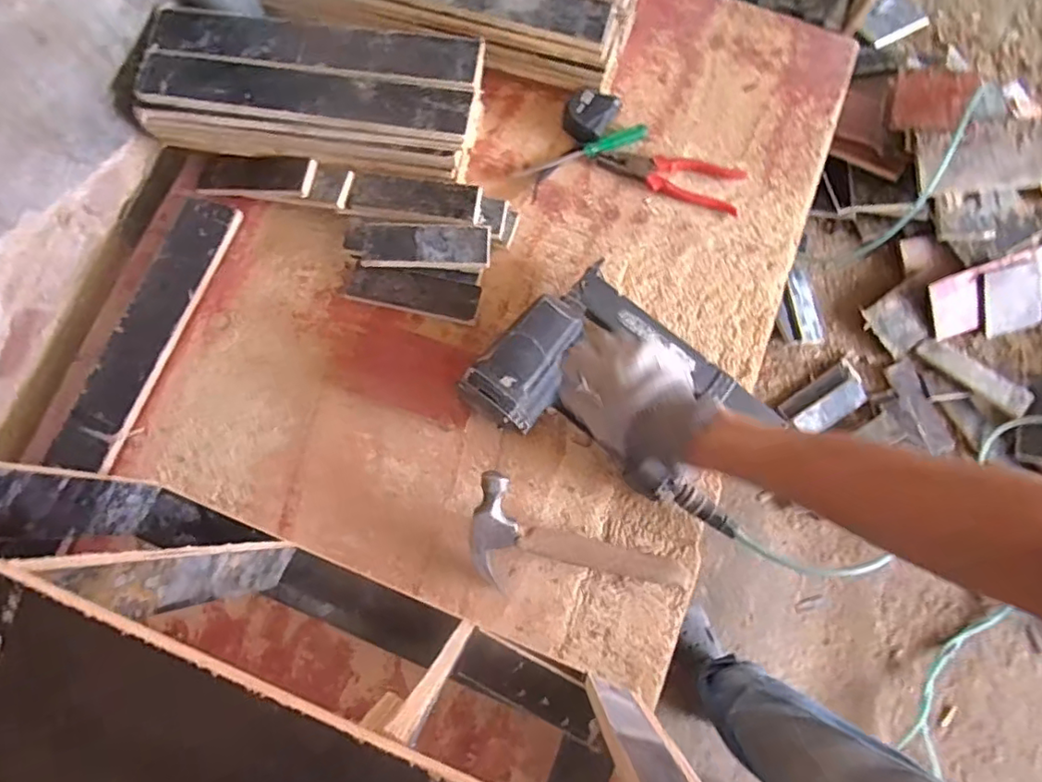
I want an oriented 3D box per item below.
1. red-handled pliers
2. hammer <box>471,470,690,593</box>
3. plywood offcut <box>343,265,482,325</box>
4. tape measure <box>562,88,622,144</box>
[{"bbox_3d":[0.193,-0.281,0.762,0.188,0.019,0.063,14,78,2],"label":"red-handled pliers"},{"bbox_3d":[0.062,0.177,0.642,0.245,0.041,0.107,18,78,-10],"label":"hammer"},{"bbox_3d":[-0.133,-0.121,0.723,0.165,0.012,0.049,11,78,1],"label":"plywood offcut"},{"bbox_3d":[0.091,-0.363,0.767,0.061,0.035,0.063,31,79,6],"label":"tape measure"}]

